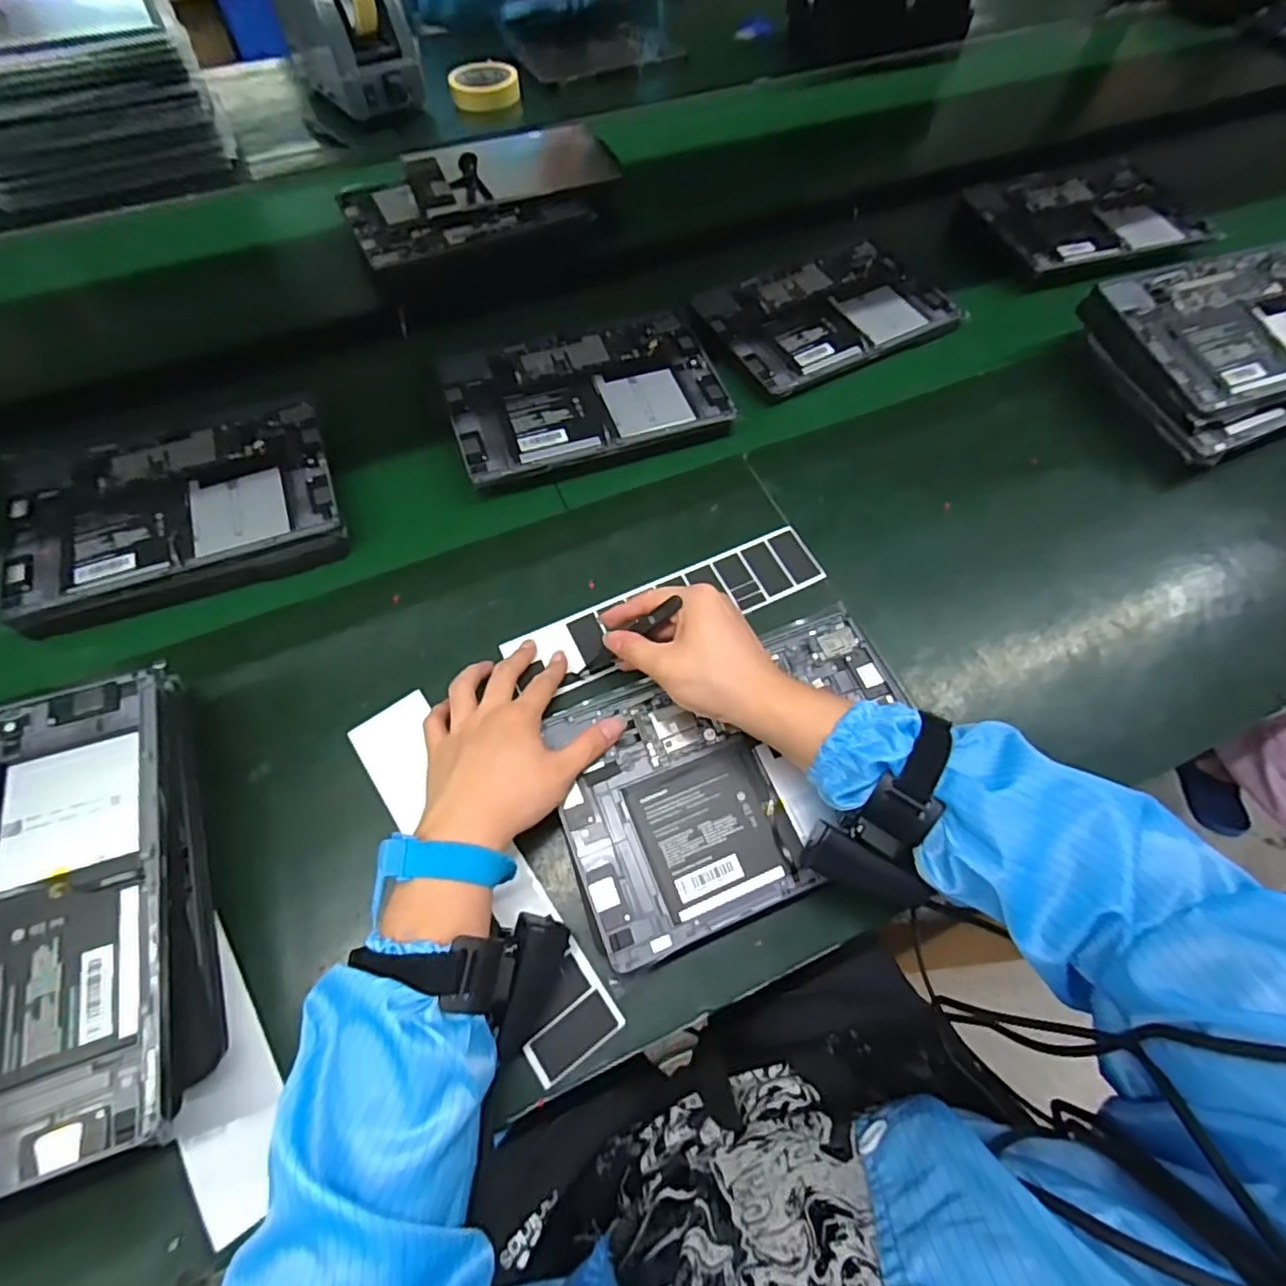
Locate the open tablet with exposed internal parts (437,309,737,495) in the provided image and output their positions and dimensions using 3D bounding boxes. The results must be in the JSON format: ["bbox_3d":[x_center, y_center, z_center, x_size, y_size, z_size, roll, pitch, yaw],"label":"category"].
[{"bbox_3d":[-0.052,-0.235,0.594,0.249,0.018,0.172,-14,63,-8],"label":"open tablet with exposed internal parts"}]

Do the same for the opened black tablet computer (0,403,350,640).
[{"bbox_3d":[-0.391,-0.114,0.532,0.252,0.026,0.173,-15,63,-9],"label":"opened black tablet computer"}]

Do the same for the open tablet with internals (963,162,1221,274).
[{"bbox_3d":[0.502,-0.497,0.725,0.237,0.019,0.184,-16,63,-8],"label":"open tablet with internals"}]

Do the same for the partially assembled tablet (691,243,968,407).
[{"bbox_3d":[0.196,-0.349,0.660,0.252,0.013,0.170,-26,66,-14],"label":"partially assembled tablet"}]

